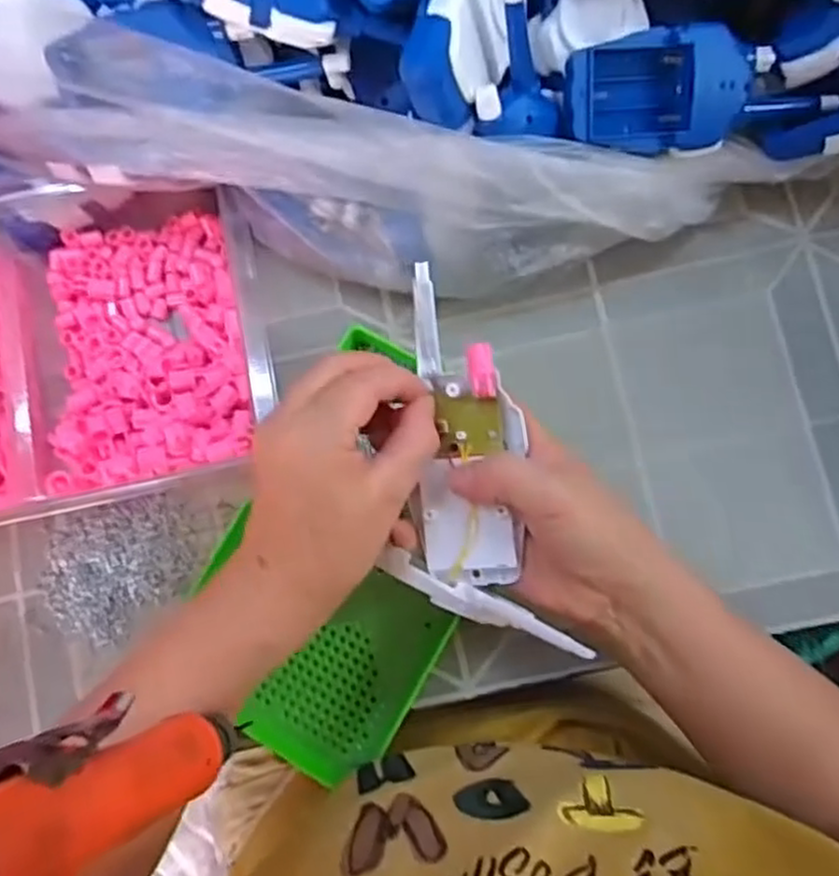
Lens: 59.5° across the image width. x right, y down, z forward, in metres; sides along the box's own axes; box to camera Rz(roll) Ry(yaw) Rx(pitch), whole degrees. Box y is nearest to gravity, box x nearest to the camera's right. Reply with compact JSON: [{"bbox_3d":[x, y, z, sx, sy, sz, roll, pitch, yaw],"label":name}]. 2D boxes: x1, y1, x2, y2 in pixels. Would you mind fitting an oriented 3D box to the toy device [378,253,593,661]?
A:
[{"bbox_3d":[0.021,0.008,0.369,0.080,0.054,0.189,-7,82,3],"label":"toy device"}]

